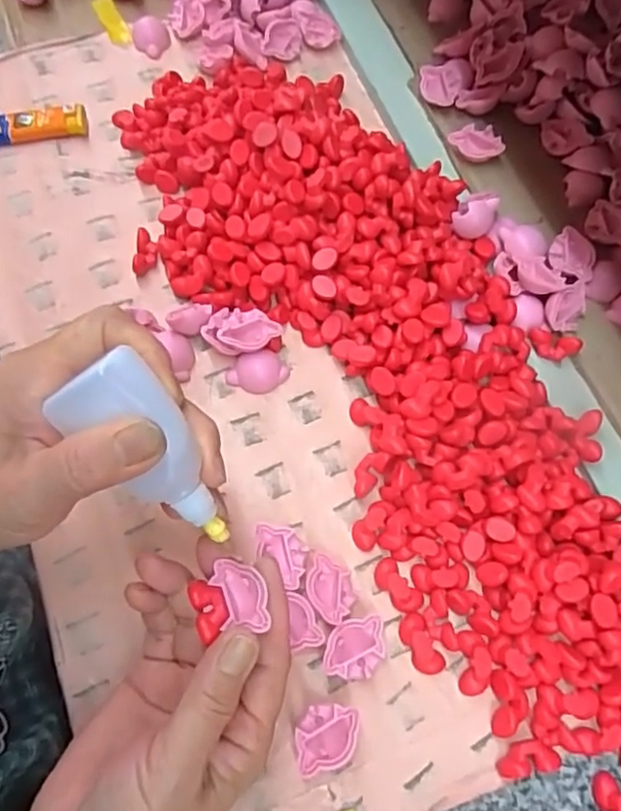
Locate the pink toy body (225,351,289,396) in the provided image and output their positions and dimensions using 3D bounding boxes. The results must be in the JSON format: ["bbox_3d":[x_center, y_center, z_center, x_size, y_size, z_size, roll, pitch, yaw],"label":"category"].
[{"bbox_3d":[-0.032,-0.019,0.387,0.038,0.014,0.022,-19,73,-9],"label":"pink toy body"}]

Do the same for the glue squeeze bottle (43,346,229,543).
[{"bbox_3d":[-0.063,0.024,0.254,0.039,0.020,0.089,-35,114,-13],"label":"glue squeeze bottle"}]

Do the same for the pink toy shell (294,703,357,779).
[{"bbox_3d":[0.008,0.164,0.313,0.031,0.015,0.028,-9,72,-6],"label":"pink toy shell"}]

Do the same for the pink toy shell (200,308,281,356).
[{"bbox_3d":[-0.042,-0.046,0.386,0.045,0.017,0.028,13,71,2],"label":"pink toy shell"}]

